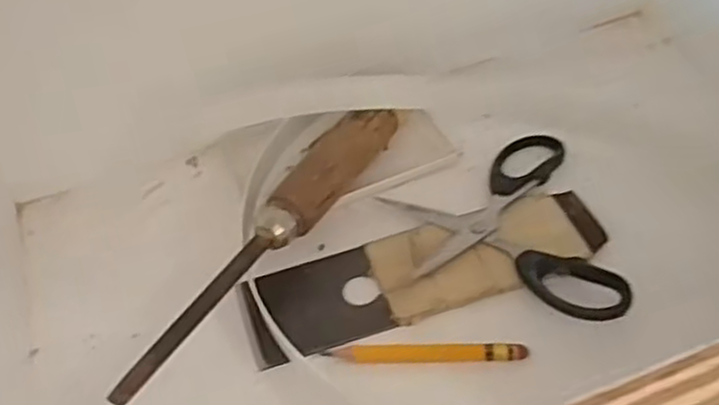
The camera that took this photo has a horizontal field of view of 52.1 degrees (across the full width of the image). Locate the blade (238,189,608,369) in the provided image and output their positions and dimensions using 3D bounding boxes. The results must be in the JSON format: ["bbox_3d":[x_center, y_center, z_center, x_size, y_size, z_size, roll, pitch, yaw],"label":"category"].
[{"bbox_3d":[0.033,0.032,0.358,0.176,0.007,0.052,-16,48,-9],"label":"blade"}]

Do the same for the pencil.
[{"bbox_3d":[0.030,0.066,0.326,0.086,0.004,0.009,-3,47,3],"label":"pencil"}]

